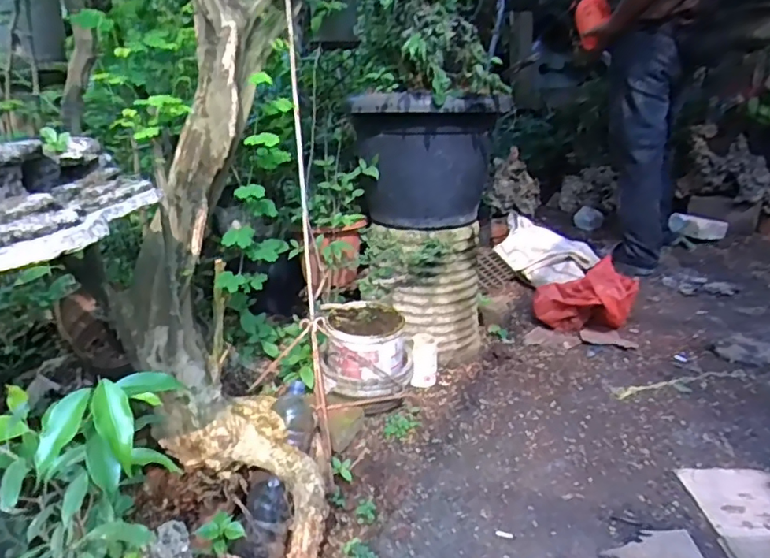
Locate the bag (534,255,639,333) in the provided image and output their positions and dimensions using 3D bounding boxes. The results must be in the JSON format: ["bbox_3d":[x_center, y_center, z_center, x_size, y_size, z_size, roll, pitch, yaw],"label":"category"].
[{"bbox_3d":[0.597,0.047,1.717,0.290,0.205,0.147,7,20,24],"label":"bag"}]

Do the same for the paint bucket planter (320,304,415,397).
[{"bbox_3d":[-0.039,0.157,1.310,0.205,0.155,0.170,-1,19,0],"label":"paint bucket planter"}]

